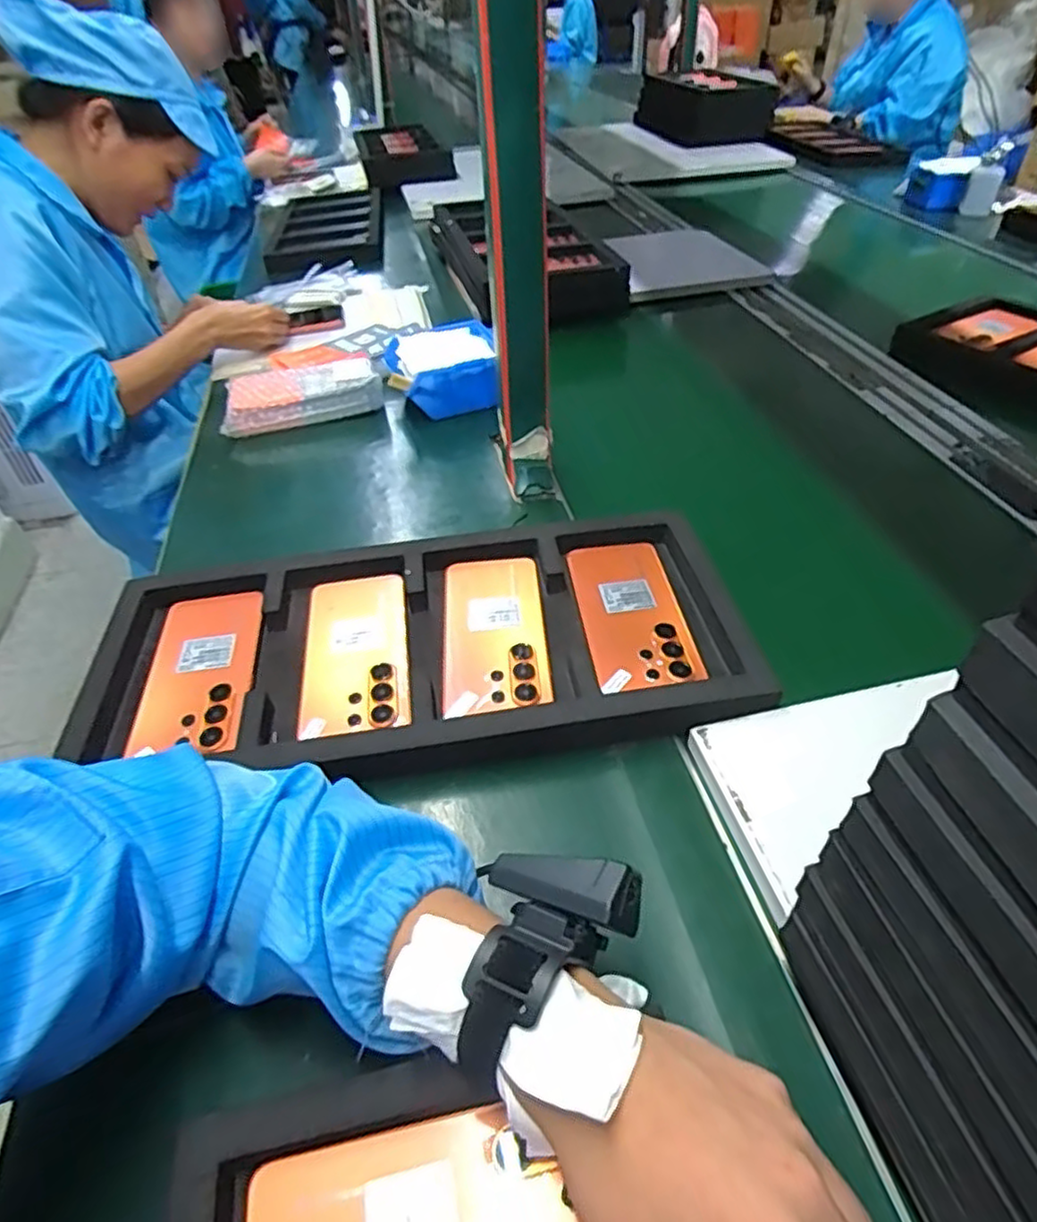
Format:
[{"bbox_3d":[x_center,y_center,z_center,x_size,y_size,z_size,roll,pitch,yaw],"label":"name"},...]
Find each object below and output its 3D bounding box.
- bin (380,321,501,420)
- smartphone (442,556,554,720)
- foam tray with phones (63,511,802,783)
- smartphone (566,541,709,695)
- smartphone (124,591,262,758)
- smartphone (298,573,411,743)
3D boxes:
[{"bbox_3d":[-0.088,-0.296,0.866,0.131,0.063,0.125,-15,44,-11],"label":"bin"},{"bbox_3d":[-0.019,0.013,0.533,0.078,0.010,0.174,-6,43,-2],"label":"smartphone"},{"bbox_3d":[-0.078,0.028,0.532,0.474,0.036,0.214,-8,42,-2],"label":"foam tray with phones"},{"bbox_3d":[0.087,0.000,0.548,0.076,0.011,0.161,-7,43,-3],"label":"smartphone"},{"bbox_3d":[-0.240,0.042,0.526,0.081,0.006,0.161,-9,43,-6],"label":"smartphone"},{"bbox_3d":[-0.124,0.030,0.529,0.077,0.007,0.167,-8,43,-5],"label":"smartphone"}]

